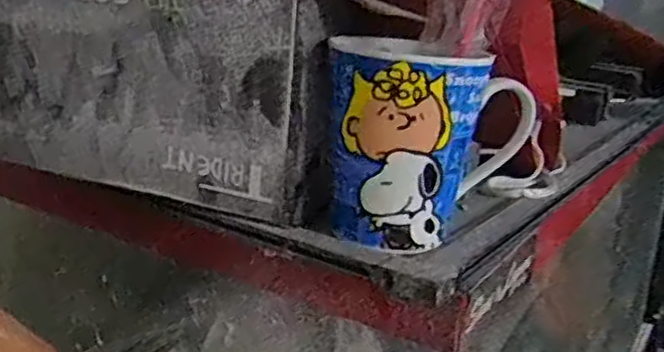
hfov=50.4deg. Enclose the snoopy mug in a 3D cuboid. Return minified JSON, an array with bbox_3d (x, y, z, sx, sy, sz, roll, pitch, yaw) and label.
[{"bbox_3d":[0.050,-0.018,0.386,0.113,0.100,0.081,8,17,12],"label":"snoopy mug"}]

